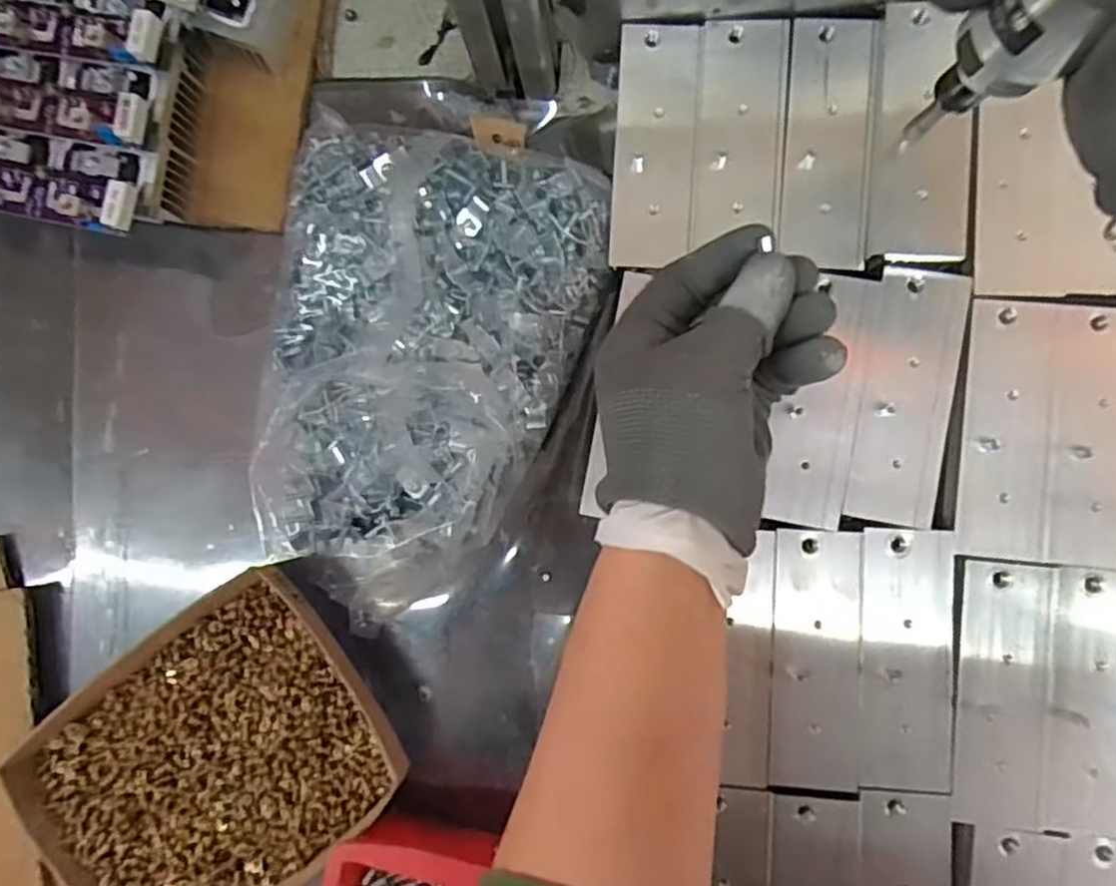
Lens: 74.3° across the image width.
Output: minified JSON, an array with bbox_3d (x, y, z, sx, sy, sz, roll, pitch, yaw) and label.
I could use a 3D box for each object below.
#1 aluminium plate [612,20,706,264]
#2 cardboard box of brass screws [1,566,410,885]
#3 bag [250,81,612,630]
[{"bbox_3d":[0.050,-0.149,0.369,0.041,0.005,0.123,4,89,4],"label":"aluminium plate"},{"bbox_3d":[-0.180,0.168,0.390,0.186,0.035,0.144,-38,86,2],"label":"cardboard box of brass screws"},{"bbox_3d":[-0.066,-0.050,0.375,0.162,0.056,0.277,6,90,6],"label":"bag"}]

